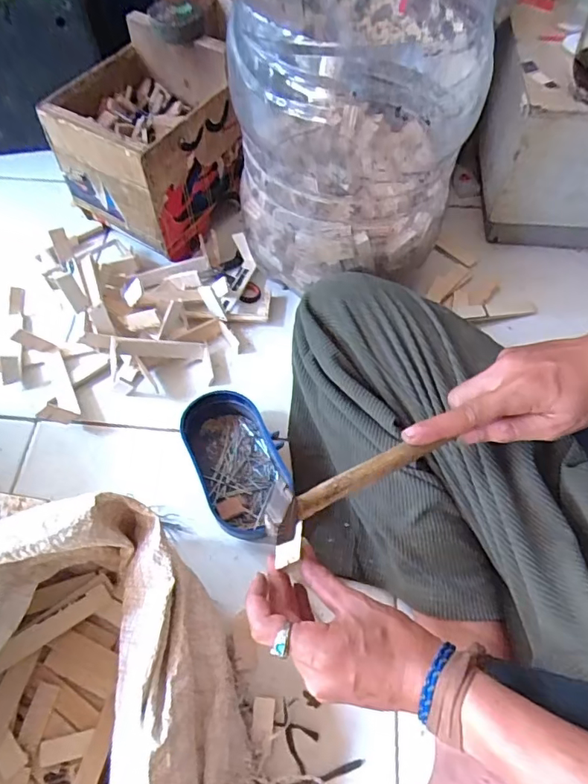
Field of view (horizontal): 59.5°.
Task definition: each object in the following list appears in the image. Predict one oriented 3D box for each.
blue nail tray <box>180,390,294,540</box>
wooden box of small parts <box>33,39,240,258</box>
[{"bbox_3d":[-0.058,0.073,0.532,0.087,0.042,0.152,-24,62,-14],"label":"blue nail tray"},{"bbox_3d":[-0.183,-0.301,0.661,0.158,0.160,0.166,29,63,16],"label":"wooden box of small parts"}]

